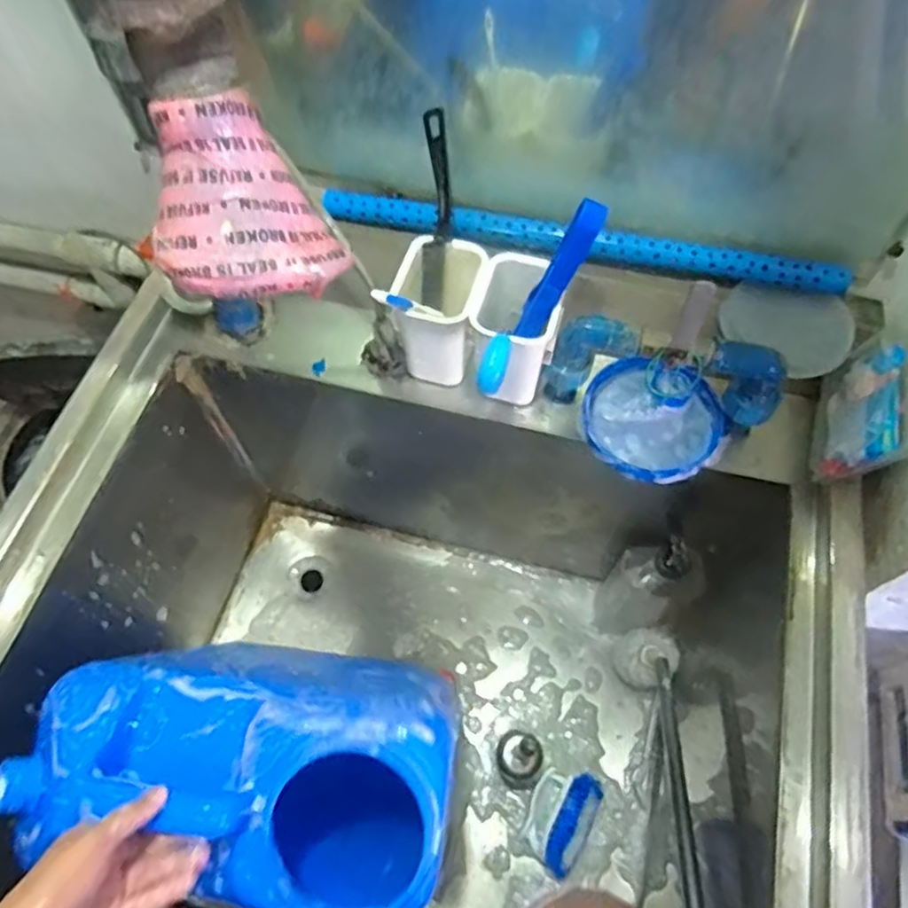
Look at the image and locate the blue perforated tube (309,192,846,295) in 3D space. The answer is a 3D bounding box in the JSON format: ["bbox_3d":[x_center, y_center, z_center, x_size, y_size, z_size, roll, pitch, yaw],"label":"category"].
[{"bbox_3d":[0.110,-0.197,0.624,0.475,0.029,0.023,13,64,8],"label":"blue perforated tube"}]

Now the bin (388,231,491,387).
[{"bbox_3d":[-0.011,-0.127,0.630,0.074,0.114,0.088,6,63,4],"label":"bin"}]

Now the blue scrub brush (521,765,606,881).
[{"bbox_3d":[0.126,0.431,0.796,0.077,0.056,0.117,26,66,14],"label":"blue scrub brush"}]

